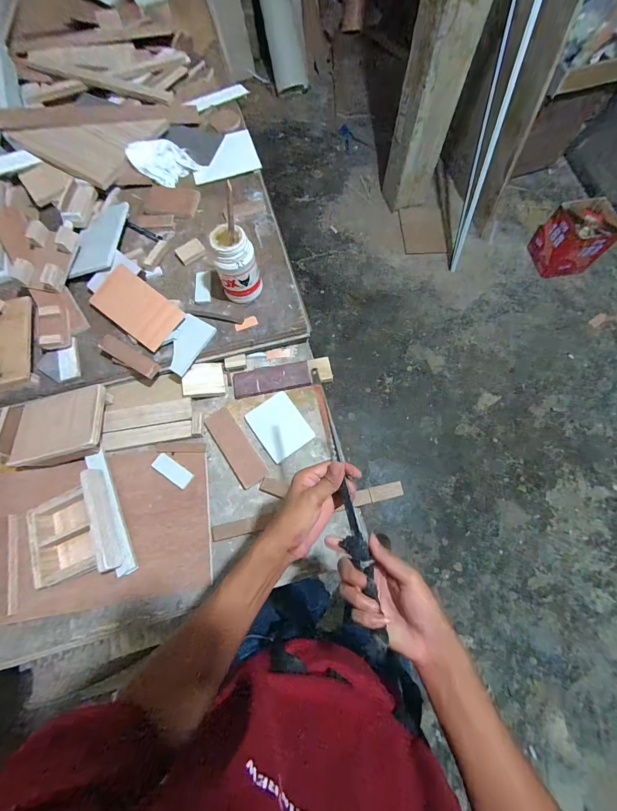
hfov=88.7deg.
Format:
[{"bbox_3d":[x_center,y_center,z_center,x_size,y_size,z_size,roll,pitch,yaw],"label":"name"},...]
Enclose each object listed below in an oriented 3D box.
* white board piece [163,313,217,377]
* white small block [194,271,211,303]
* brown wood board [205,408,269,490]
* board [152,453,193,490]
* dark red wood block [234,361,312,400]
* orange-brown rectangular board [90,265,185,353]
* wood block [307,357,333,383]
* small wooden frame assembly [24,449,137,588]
[{"bbox_3d":[-0.241,-0.121,0.620,0.066,0.016,0.117,29,74,10],"label":"white board piece"},{"bbox_3d":[-0.224,-0.250,0.665,0.035,0.010,0.070,-1,71,1],"label":"white small block"},{"bbox_3d":[-0.142,0.080,0.612,0.053,0.009,0.161,-34,74,-10],"label":"brown wood board"},{"bbox_3d":[-0.253,0.122,0.588,0.075,0.016,0.032,33,75,11],"label":"board"},{"bbox_3d":[-0.075,-0.053,0.649,0.155,0.011,0.054,-11,71,-3],"label":"dark red wood block"},{"bbox_3d":[-0.347,-0.197,0.634,0.183,0.013,0.098,37,95,7],"label":"orange-brown rectangular board"},{"bbox_3d":[0.025,-0.073,0.652,0.047,0.020,0.049,-10,71,-2],"label":"wood block"},{"bbox_3d":[-0.396,0.200,0.536,0.144,0.057,0.214,-21,72,-6],"label":"small wooden frame assembly"}]

